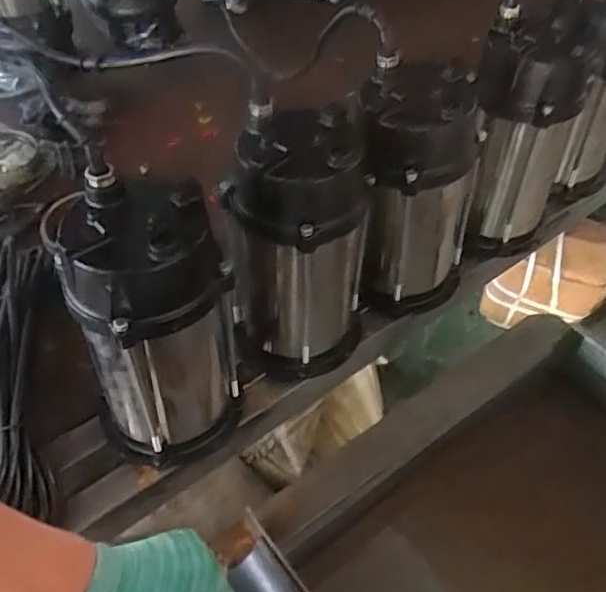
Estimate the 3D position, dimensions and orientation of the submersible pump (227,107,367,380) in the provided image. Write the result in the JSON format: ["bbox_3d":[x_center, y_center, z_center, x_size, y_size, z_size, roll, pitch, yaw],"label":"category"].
[{"bbox_3d":[-0.005,-0.037,0.622,0.134,0.256,0.122,-1,49,0],"label":"submersible pump"}]

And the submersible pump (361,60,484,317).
[{"bbox_3d":[0.118,-0.095,0.666,0.125,0.257,0.106,11,50,9],"label":"submersible pump"}]

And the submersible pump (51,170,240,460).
[{"bbox_3d":[-0.129,0.046,0.572,0.122,0.290,0.116,-28,55,-23],"label":"submersible pump"}]

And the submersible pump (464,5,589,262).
[{"bbox_3d":[0.253,-0.187,0.748,0.119,0.249,0.144,14,51,12],"label":"submersible pump"}]

